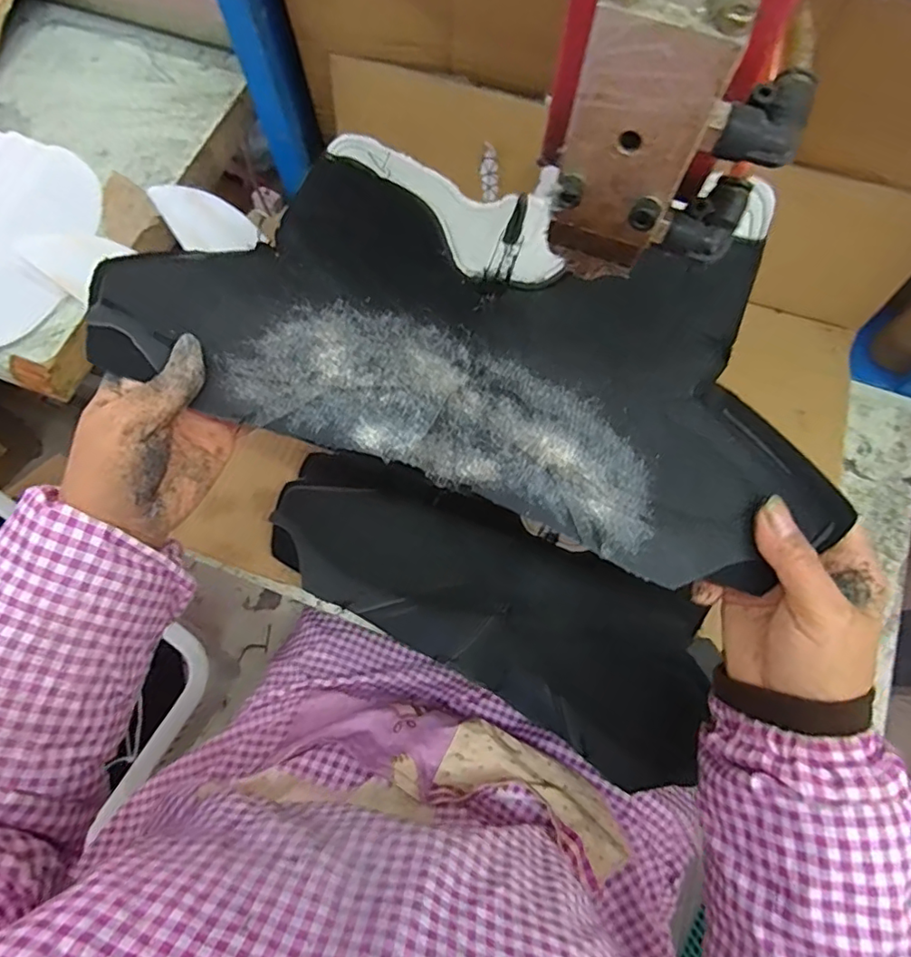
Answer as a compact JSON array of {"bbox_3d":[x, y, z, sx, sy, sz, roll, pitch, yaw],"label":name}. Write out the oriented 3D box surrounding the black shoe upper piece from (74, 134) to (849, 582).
[{"bbox_3d":[0.012,-0.086,0.306,0.379,0.055,0.196,20,74,6],"label":"black shoe upper piece"}]

